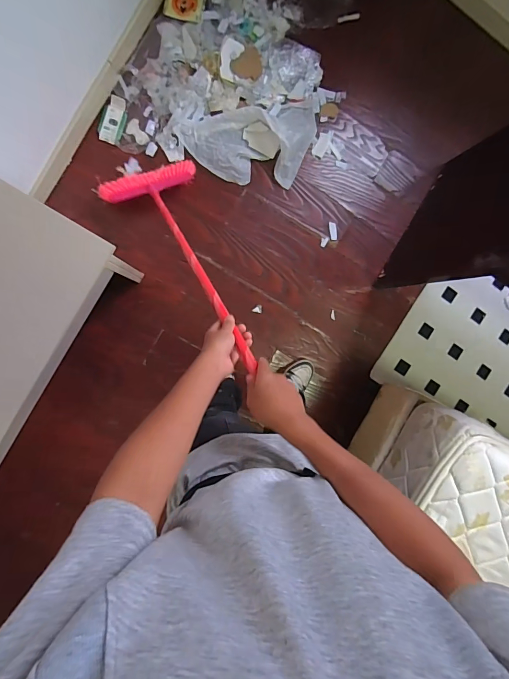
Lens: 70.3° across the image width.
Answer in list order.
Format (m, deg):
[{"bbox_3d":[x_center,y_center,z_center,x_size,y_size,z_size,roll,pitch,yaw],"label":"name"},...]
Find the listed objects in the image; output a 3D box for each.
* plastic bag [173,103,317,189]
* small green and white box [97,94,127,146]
[{"bbox_3d":[-0.011,-0.681,1.265,0.497,0.074,0.275,-8,95,-7],"label":"plastic bag"},{"bbox_3d":[-0.486,-0.755,1.245,0.083,0.016,0.160,15,92,-8],"label":"small green and white box"}]

